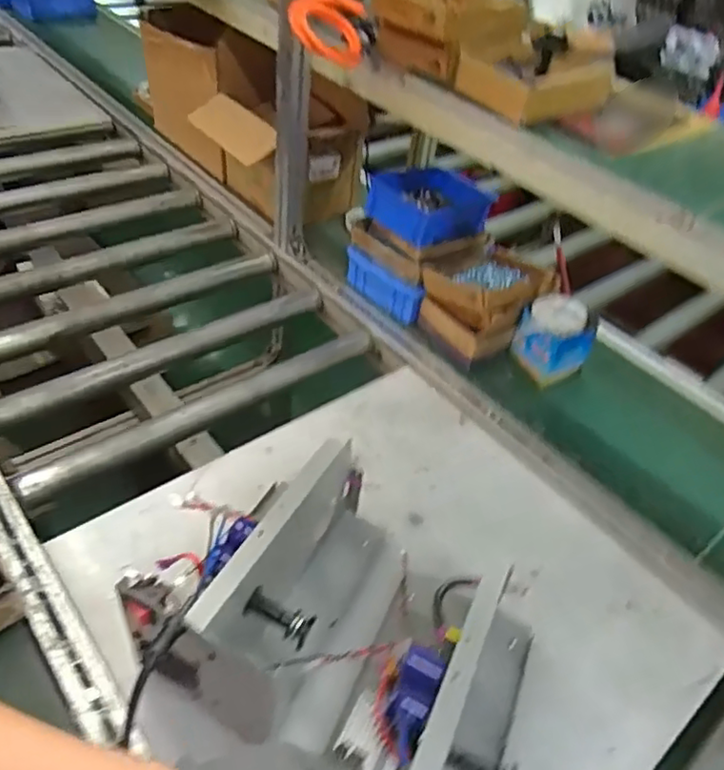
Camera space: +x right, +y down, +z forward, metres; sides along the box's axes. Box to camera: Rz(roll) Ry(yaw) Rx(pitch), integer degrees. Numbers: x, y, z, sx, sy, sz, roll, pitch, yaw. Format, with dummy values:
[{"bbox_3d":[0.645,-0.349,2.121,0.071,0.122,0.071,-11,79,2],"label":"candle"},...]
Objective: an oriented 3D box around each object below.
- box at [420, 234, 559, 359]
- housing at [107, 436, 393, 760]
[{"bbox_3d":[0.210,-0.149,1.094,0.194,0.137,0.173,-25,52,-30],"label":"box"},{"bbox_3d":[-0.060,0.197,0.632,0.158,0.178,0.297,33,48,25],"label":"housing"}]

